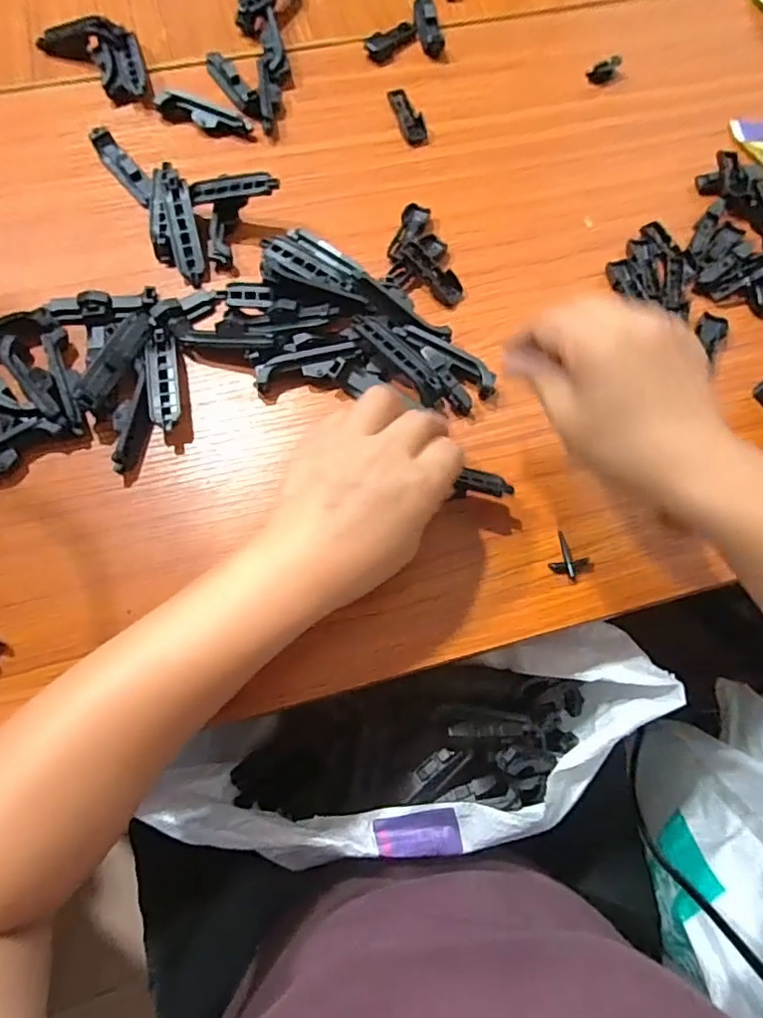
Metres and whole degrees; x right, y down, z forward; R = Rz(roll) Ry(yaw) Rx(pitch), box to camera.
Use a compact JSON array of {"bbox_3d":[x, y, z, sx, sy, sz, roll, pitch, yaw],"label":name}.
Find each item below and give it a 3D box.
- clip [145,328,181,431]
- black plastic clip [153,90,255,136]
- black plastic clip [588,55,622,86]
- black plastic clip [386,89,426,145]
[{"bbox_3d":[-0.136,-0.080,0.360,0.018,0.016,0.069,-10,71,-5],"label":"clip"},{"bbox_3d":[-0.133,-0.296,0.428,0.073,0.016,0.016,23,72,6],"label":"black plastic clip"},{"bbox_3d":[0.183,-0.357,0.463,0.029,0.012,0.014,-28,74,-11],"label":"black plastic clip"},{"bbox_3d":[0.020,-0.304,0.438,0.016,0.011,0.052,-20,73,-8],"label":"black plastic clip"}]

